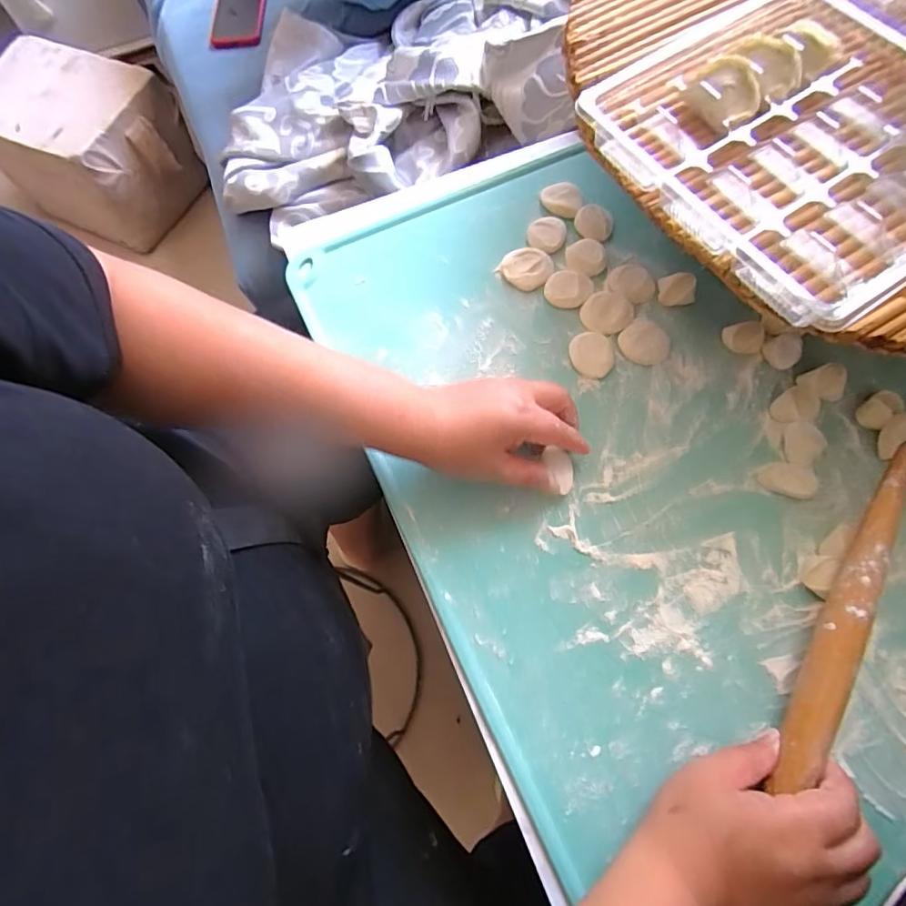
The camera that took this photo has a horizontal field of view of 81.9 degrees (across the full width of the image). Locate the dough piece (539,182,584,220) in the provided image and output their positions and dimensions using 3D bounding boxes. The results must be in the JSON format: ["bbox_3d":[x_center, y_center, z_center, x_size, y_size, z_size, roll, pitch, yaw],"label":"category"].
[{"bbox_3d":[0.101,-0.235,0.487,0.036,0.007,0.041,0,70,2],"label":"dough piece"}]

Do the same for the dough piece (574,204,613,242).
[{"bbox_3d":[0.127,-0.208,0.471,0.032,0.005,0.036,4,70,4],"label":"dough piece"}]

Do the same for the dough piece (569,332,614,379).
[{"bbox_3d":[0.113,-0.080,0.425,0.035,0.005,0.039,-4,70,1],"label":"dough piece"}]

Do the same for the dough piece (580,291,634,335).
[{"bbox_3d":[0.129,-0.118,0.439,0.042,0.004,0.039,-1,70,2],"label":"dough piece"}]

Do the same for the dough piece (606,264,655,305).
[{"bbox_3d":[0.156,-0.149,0.453,0.040,0.004,0.039,-1,70,2],"label":"dough piece"}]

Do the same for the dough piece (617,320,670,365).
[{"bbox_3d":[0.158,-0.091,0.430,0.040,0.004,0.039,-1,70,2],"label":"dough piece"}]

